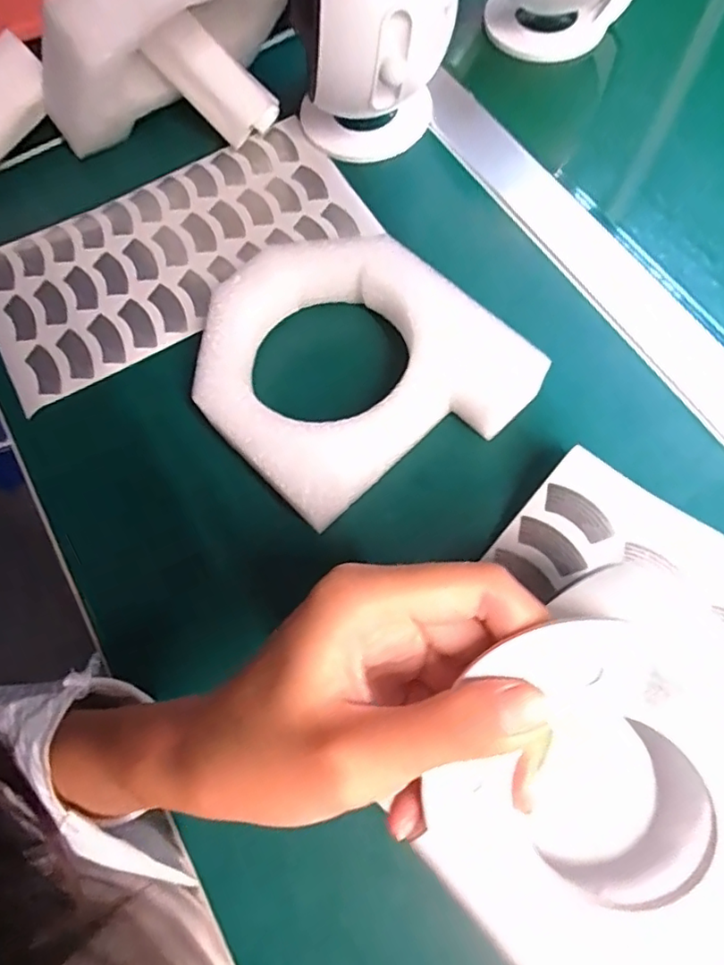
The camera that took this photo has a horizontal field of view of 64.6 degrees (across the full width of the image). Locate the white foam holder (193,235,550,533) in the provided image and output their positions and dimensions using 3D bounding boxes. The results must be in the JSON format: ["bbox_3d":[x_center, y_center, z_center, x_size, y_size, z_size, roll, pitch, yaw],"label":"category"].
[{"bbox_3d":[-0.008,-0.064,0.320,0.150,0.039,0.165,-43,73,-13],"label":"white foam holder"}]

